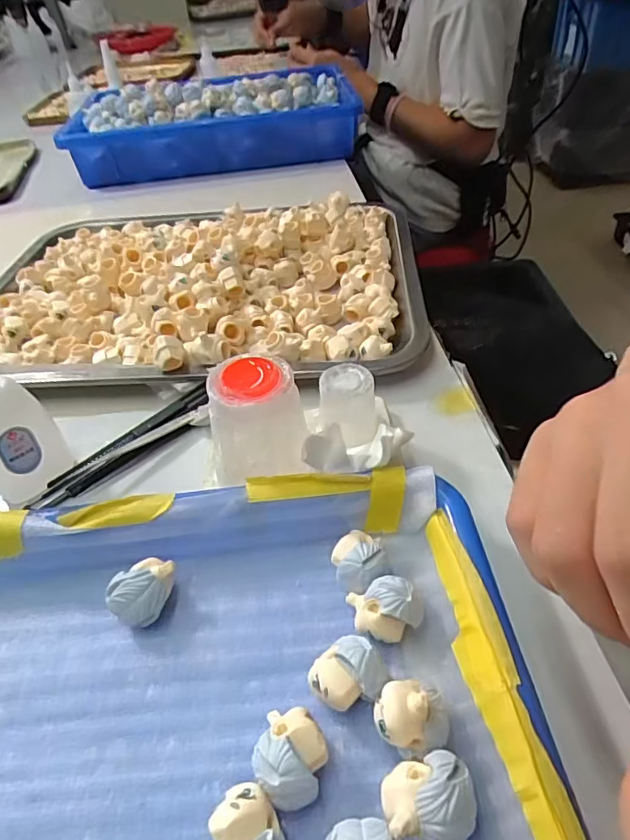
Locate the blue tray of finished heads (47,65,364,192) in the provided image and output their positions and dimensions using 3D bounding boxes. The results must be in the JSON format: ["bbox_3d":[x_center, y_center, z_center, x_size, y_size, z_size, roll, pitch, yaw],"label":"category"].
[{"bbox_3d":[-0.135,-0.397,0.695,0.362,0.081,0.207,-9,44,-4],"label":"blue tray of finished heads"}]

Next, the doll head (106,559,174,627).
[{"bbox_3d":[-0.074,0.074,0.225,0.022,0.022,0.027,11,46,16],"label":"doll head"}]

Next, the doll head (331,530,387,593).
[{"bbox_3d":[0.019,0.063,0.227,0.021,0.023,0.024,-10,44,-5],"label":"doll head"}]

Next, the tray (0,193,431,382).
[{"bbox_3d":[-0.094,-0.116,0.419,0.339,0.042,0.251,-2,44,4],"label":"tray"}]

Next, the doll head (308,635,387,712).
[{"bbox_3d":[0.011,0.095,0.192,0.025,0.023,0.022,-30,49,-24],"label":"doll head"}]

